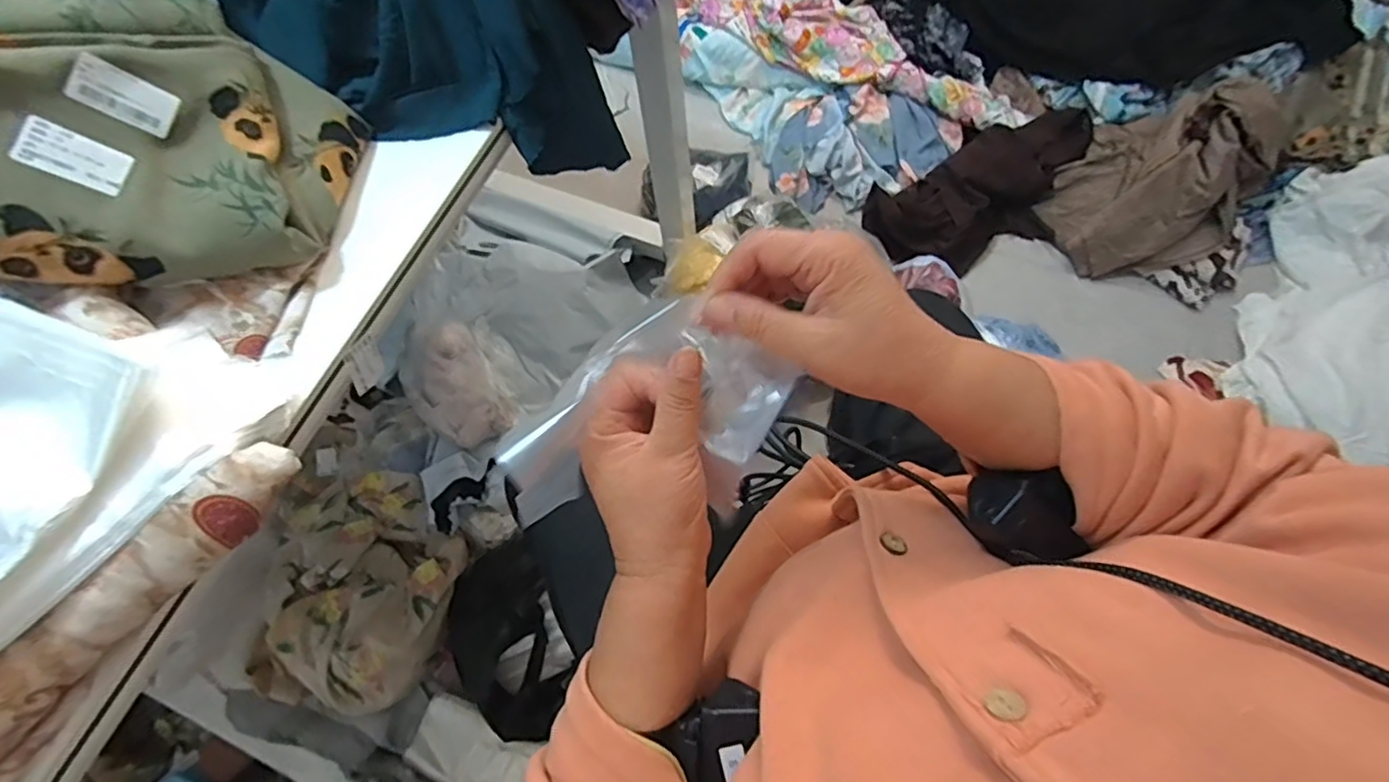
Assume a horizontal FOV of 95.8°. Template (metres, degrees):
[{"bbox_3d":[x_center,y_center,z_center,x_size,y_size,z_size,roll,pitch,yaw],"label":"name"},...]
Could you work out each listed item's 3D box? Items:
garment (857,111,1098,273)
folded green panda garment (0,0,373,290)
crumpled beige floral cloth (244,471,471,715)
[{"bbox_3d":[0.567,-0.393,1.255,0.457,0.127,0.247,-20,68,-5],"label":"garment"},{"bbox_3d":[-0.357,-0.171,0.411,0.254,0.057,0.196,-6,90,-36],"label":"folded green panda garment"},{"bbox_3d":[-0.513,0.300,0.978,0.277,0.084,0.343,-1,68,2],"label":"crumpled beige floral cloth"}]

